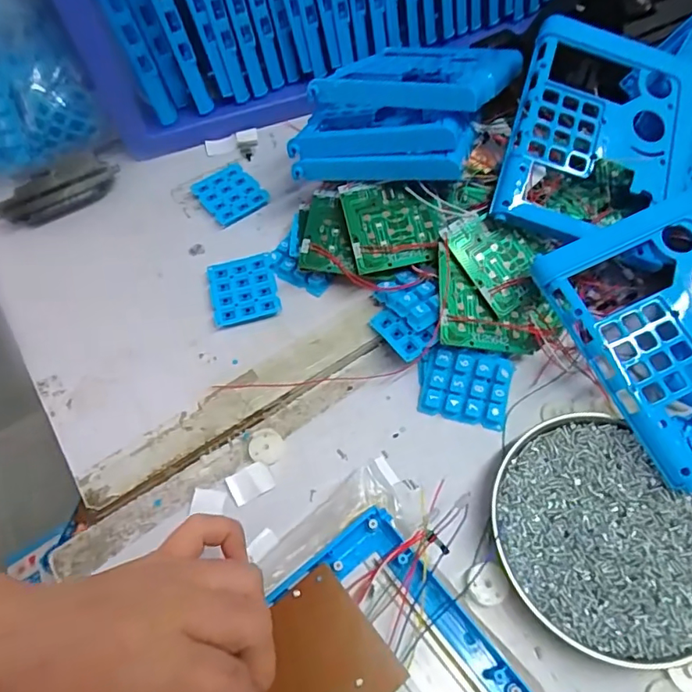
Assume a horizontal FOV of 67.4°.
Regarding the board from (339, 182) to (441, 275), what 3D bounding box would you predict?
[{"bbox_3d":[0.035,-0.091,0.384,0.066,0.008,0.067,-10,73,-2],"label":"board"}]

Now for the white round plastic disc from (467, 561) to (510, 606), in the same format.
[{"bbox_3d":[0.083,0.139,0.302,0.023,0.005,0.023,-1,61,2],"label":"white round plastic disc"}]

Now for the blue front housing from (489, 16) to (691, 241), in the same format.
[{"bbox_3d":[0.187,-0.151,0.385,0.130,0.028,0.162,17,83,-1],"label":"blue front housing"}]

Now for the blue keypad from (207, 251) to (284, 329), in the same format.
[{"bbox_3d":[-0.079,-0.044,0.401,0.050,0.009,0.058,-13,61,-4],"label":"blue keypad"}]

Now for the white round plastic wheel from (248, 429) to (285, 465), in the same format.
[{"bbox_3d":[-0.054,0.068,0.350,0.023,0.004,0.022,3,75,-11],"label":"white round plastic wheel"}]

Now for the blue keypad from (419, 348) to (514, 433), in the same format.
[{"bbox_3d":[0.083,0.028,0.358,0.057,0.007,0.048,13,87,5],"label":"blue keypad"}]

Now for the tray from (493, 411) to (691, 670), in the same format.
[{"bbox_3d":[0.154,0.111,0.306,0.130,0.018,0.123,-1,61,2],"label":"tray"}]

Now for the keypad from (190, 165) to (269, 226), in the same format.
[{"bbox_3d":[-0.103,-0.136,0.457,0.048,0.009,0.059,-34,65,-15],"label":"keypad"}]

